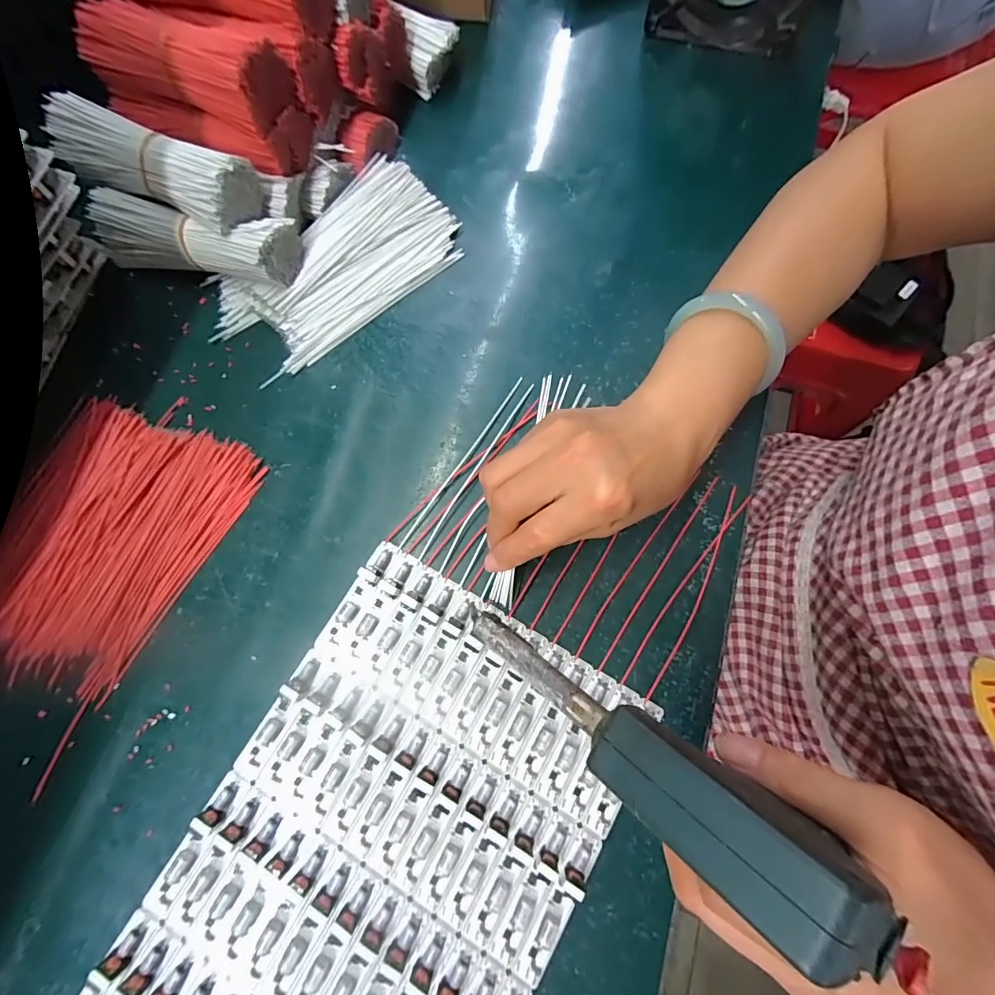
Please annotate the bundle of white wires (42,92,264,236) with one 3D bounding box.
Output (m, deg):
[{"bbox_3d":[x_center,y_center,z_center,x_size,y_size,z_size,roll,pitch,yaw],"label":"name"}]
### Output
[{"bbox_3d":[-0.234,-0.226,0.310,0.152,0.036,0.044,28,77,7],"label":"bundle of white wires"}]

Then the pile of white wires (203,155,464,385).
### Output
[{"bbox_3d":[-0.120,-0.169,0.332,0.181,0.021,0.098,-42,79,-10],"label":"pile of white wires"}]

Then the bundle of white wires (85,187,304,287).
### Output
[{"bbox_3d":[-0.212,-0.180,0.318,0.151,0.037,0.045,12,75,3],"label":"bundle of white wires"}]

